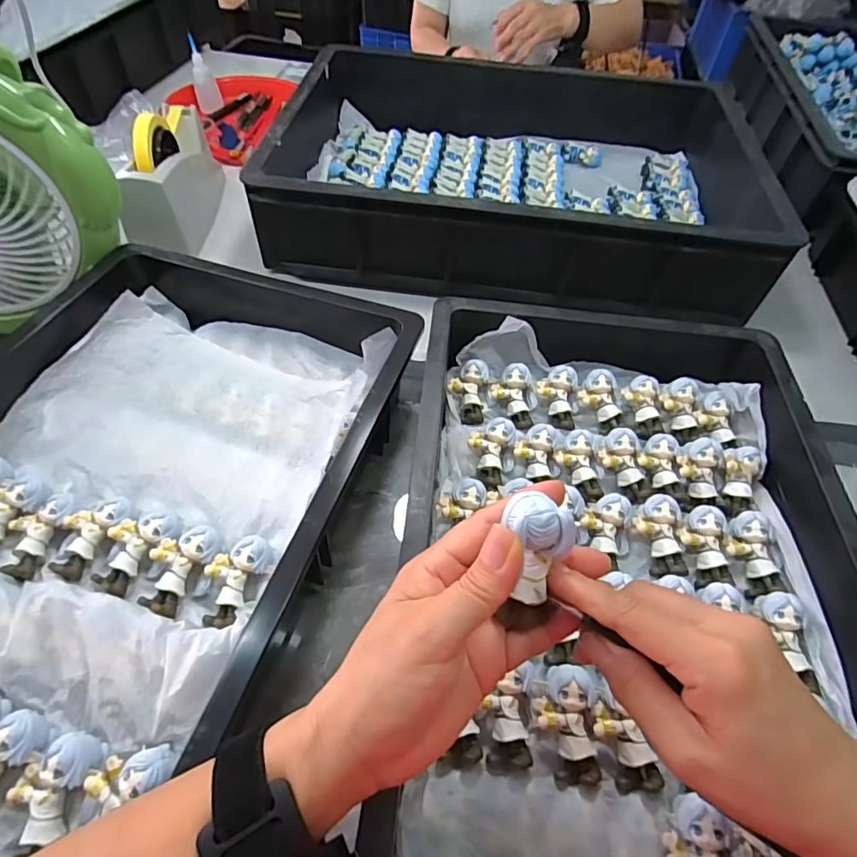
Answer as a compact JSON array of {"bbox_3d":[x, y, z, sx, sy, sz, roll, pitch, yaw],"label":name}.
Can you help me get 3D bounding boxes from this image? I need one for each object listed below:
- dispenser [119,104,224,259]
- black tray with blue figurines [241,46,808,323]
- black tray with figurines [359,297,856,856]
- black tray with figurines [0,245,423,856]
[{"bbox_3d":[-0.323,-0.327,0.650,0.073,0.103,0.216,2,53,-3],"label":"dispenser"},{"bbox_3d":[0.114,-0.343,0.695,0.576,0.125,0.400,8,53,2],"label":"black tray with blue figurines"},{"bbox_3d":[0.140,0.092,0.375,0.310,0.071,0.472,6,53,0],"label":"black tray with figurines"},{"bbox_3d":[-0.222,0.033,0.404,0.326,0.083,0.484,16,54,8],"label":"black tray with figurines"}]

